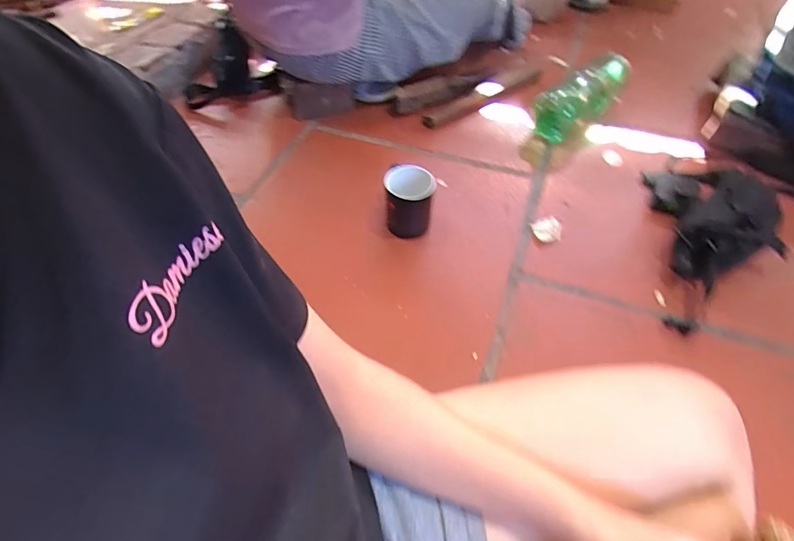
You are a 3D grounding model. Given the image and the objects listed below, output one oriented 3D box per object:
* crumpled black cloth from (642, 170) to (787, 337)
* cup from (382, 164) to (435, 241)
[{"bbox_3d":[0.543,-0.066,0.710,0.184,0.076,0.363,15,53,9],"label":"crumpled black cloth"},{"bbox_3d":[0.020,-0.113,0.700,0.076,0.101,0.079,0,52,0],"label":"cup"}]

